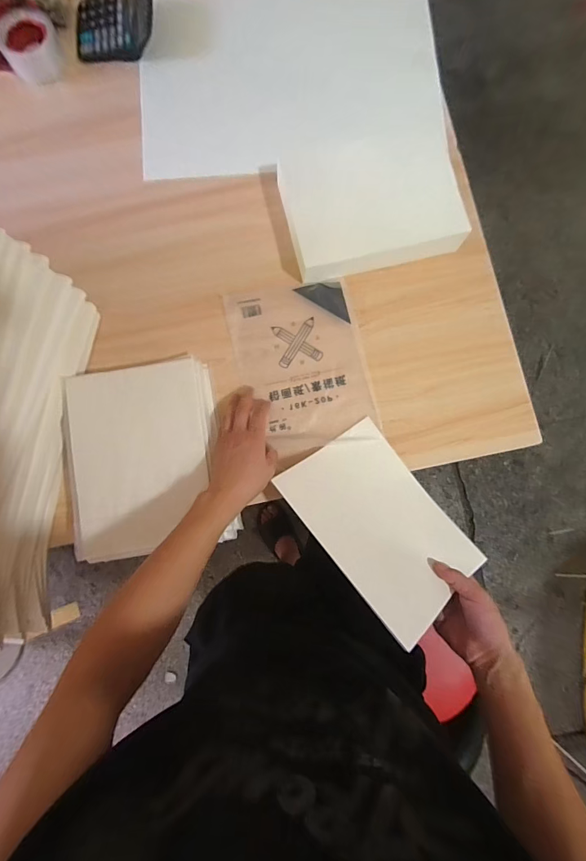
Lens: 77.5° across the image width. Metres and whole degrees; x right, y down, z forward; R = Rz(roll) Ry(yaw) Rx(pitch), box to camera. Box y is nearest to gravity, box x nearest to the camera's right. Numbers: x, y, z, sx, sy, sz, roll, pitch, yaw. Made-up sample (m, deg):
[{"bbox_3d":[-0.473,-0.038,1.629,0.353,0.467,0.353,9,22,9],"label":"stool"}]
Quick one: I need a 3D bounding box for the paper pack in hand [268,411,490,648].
[{"bbox_3d":[0.122,0.128,0.522,0.169,0.020,0.264,-38,73,-8],"label":"paper pack in hand"}]

